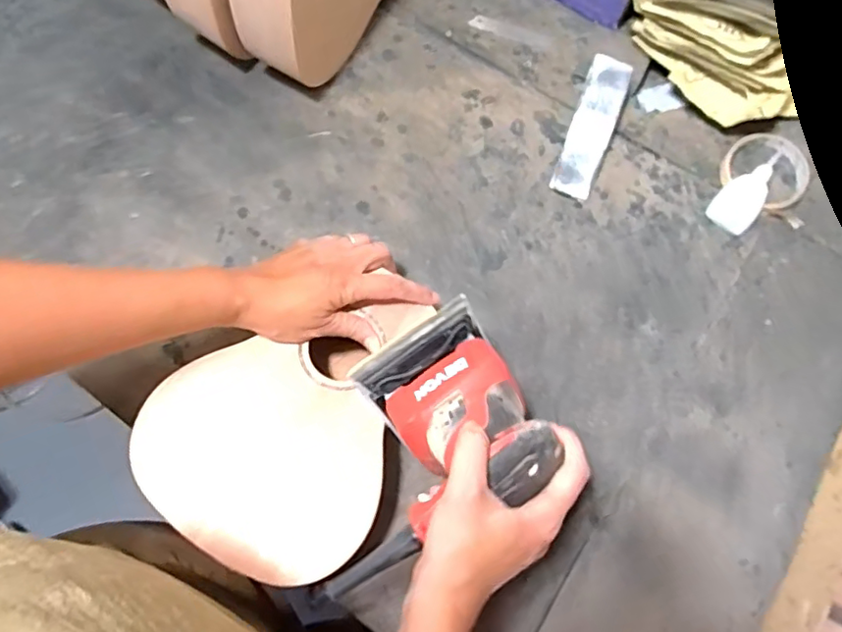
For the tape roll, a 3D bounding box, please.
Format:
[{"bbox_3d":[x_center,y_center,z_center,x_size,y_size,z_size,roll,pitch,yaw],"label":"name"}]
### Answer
[{"bbox_3d":[0.358,-0.153,0.605,0.084,0.025,0.080,0,75,-1],"label":"tape roll"}]

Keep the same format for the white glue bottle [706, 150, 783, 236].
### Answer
[{"bbox_3d":[0.335,-0.130,0.598,0.041,0.029,0.092,37,77,8],"label":"white glue bottle"}]

